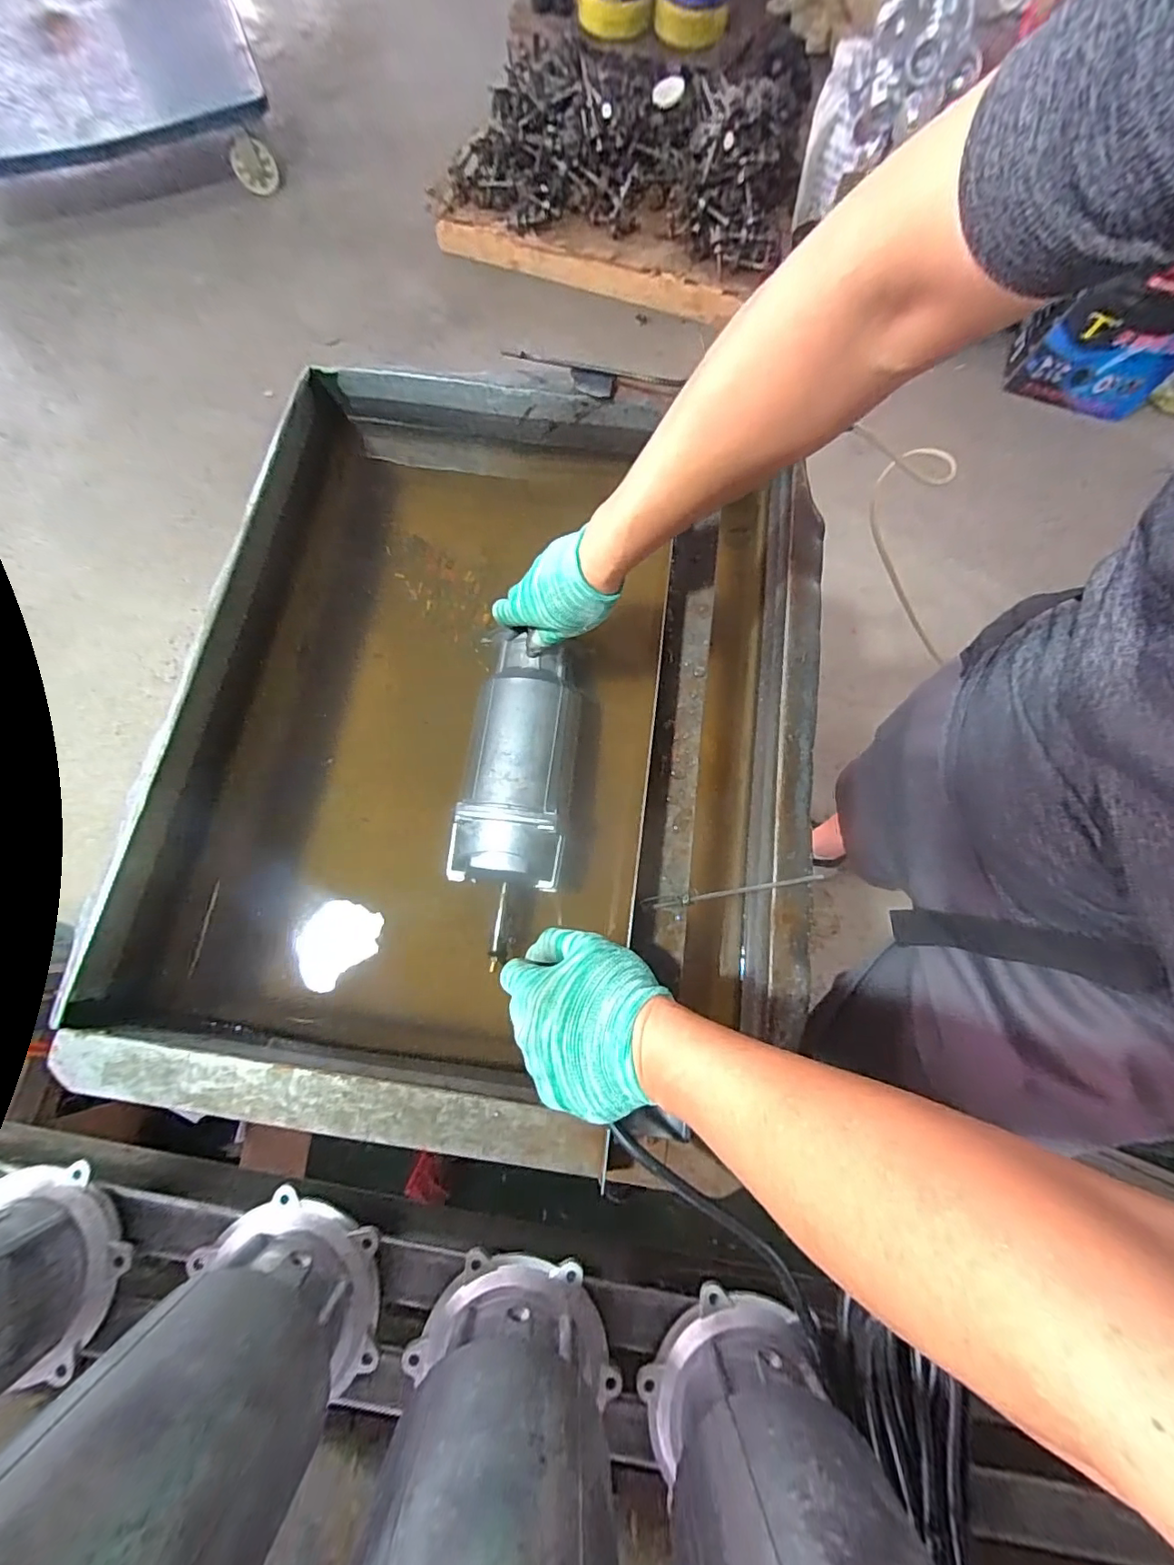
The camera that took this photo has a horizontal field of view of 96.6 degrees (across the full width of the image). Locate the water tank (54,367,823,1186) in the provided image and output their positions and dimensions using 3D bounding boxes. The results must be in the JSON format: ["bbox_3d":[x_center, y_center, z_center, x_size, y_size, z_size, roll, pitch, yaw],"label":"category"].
[{"bbox_3d":[-0.087,-0.065,0.567,0.588,0.187,0.741,9,75,1],"label":"water tank"}]

